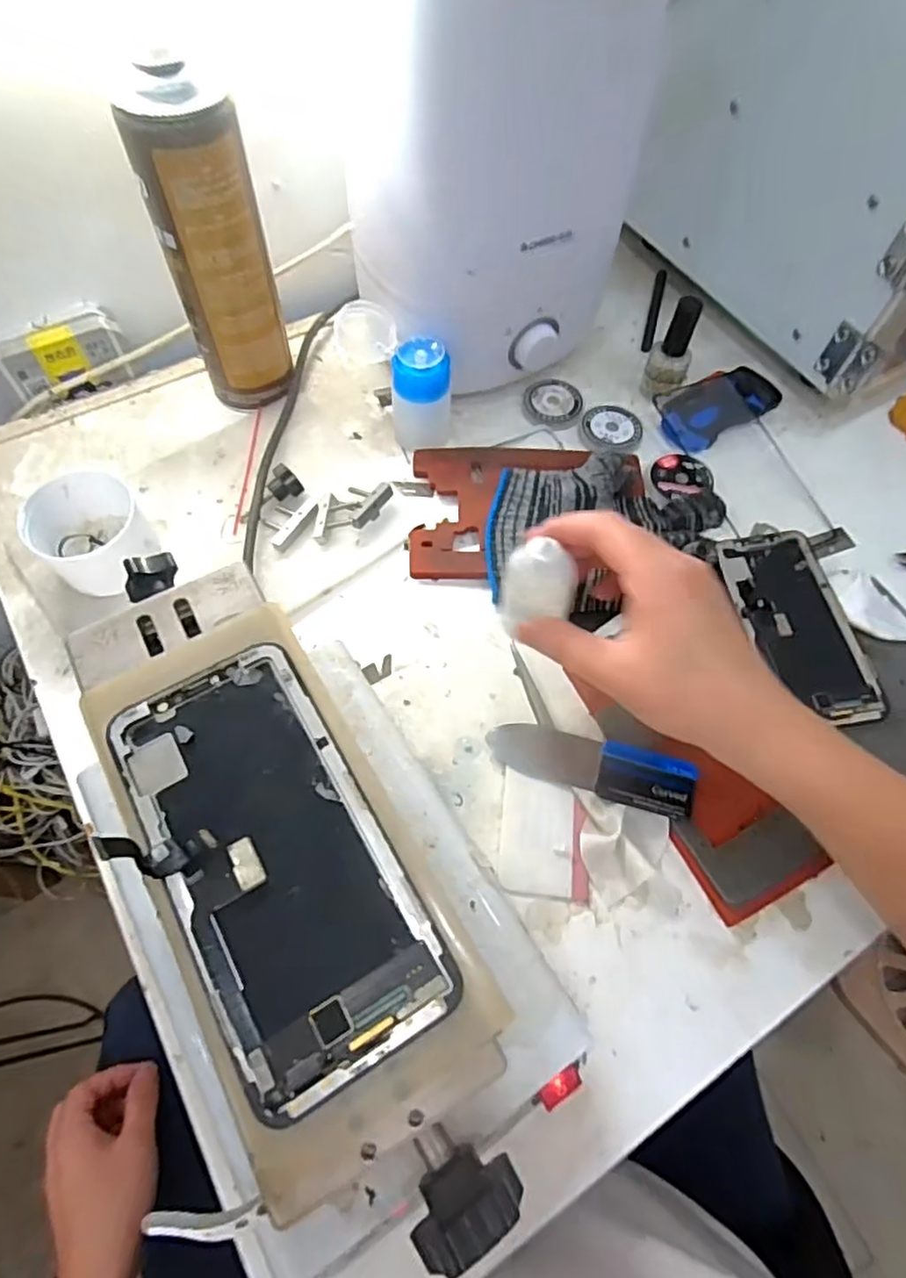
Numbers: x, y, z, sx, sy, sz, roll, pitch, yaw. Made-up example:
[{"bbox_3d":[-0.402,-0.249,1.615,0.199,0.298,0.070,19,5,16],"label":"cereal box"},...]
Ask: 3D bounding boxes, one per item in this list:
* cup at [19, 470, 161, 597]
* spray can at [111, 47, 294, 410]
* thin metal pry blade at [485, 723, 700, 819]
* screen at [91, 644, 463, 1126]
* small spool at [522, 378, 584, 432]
[{"bbox_3d":[-0.227,-0.066,0.417,0.067,0.055,0.064,1,63,-1],"label":"cup"},{"bbox_3d":[-0.151,-0.238,0.421,0.053,0.199,0.046,25,65,10],"label":"spray can"},{"bbox_3d":[0.080,0.072,0.377,0.118,0.012,0.032,16,64,6],"label":"thin metal pry blade"},{"bbox_3d":[-0.059,0.069,0.213,0.069,0.006,0.138,-28,67,-15],"label":"screen"},{"bbox_3d":[0.079,-0.187,0.518,0.046,0.008,0.048,1,63,-1],"label":"small spool"}]

